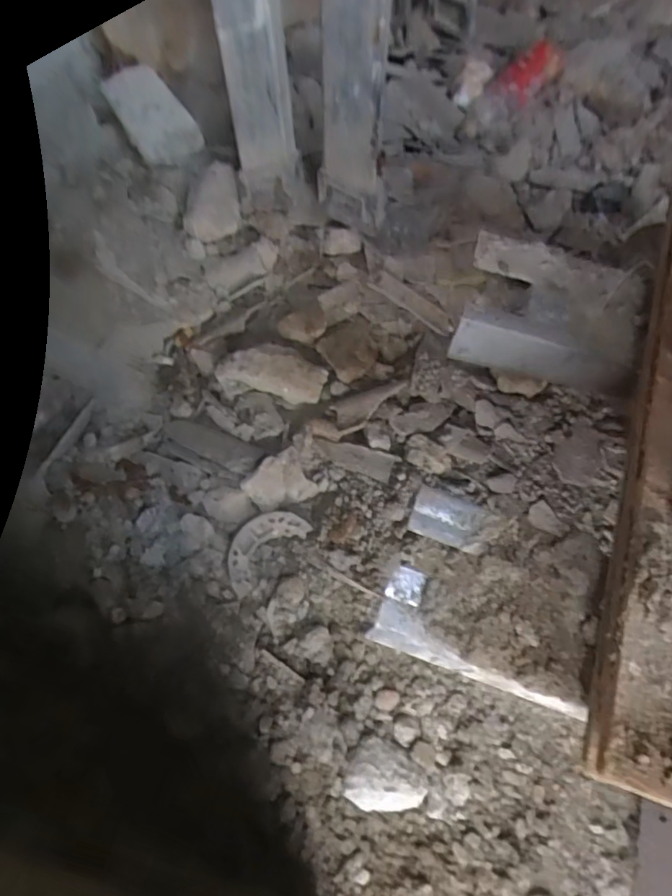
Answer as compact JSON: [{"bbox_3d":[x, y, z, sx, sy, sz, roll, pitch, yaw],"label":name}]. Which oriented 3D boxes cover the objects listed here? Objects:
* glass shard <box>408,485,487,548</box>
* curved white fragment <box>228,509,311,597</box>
[{"bbox_3d":[0.056,0.035,0.277,0.034,0.006,0.024,19,66,2],"label":"glass shard"},{"bbox_3d":[-0.076,0.098,0.567,0.049,0.016,0.098,42,69,16],"label":"curved white fragment"}]

